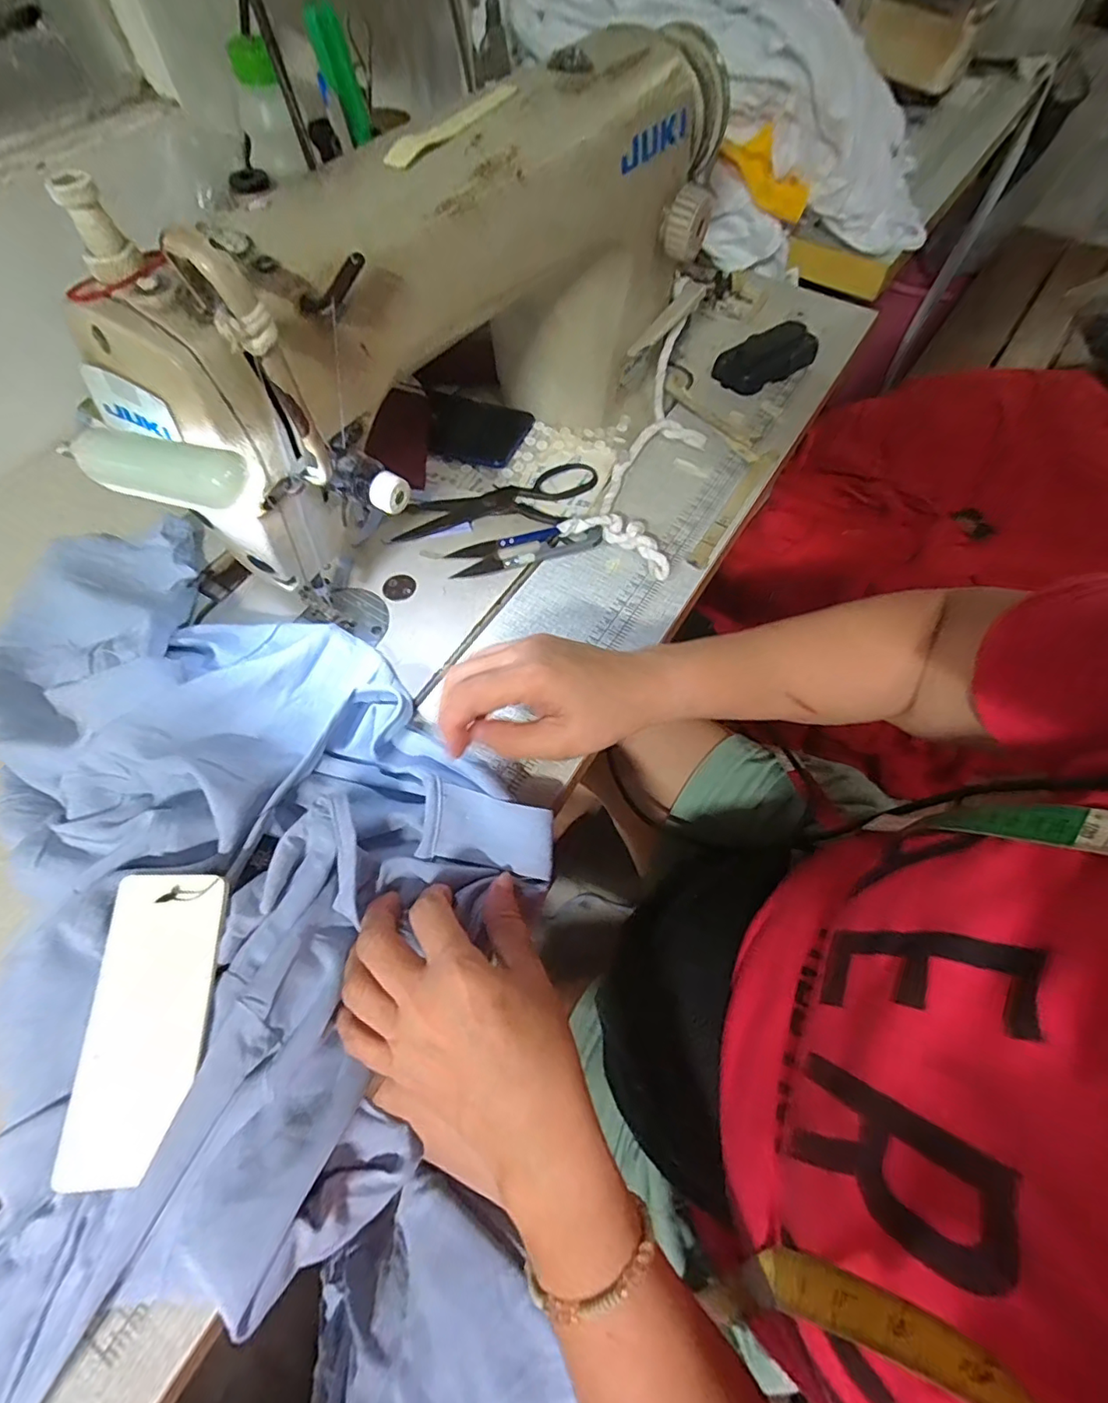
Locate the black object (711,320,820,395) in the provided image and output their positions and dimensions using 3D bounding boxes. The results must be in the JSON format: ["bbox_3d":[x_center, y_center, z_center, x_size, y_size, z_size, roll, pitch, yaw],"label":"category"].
[{"bbox_3d":[0.207,-0.337,0.544,0.108,0.022,0.048,-31,67,-16],"label":"black object"}]

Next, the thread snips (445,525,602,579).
[{"bbox_3d":[-0.021,-0.119,0.431,0.116,0.013,0.028,-11,63,-6],"label":"thread snips"}]

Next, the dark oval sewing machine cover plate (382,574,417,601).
[{"bbox_3d":[-0.117,-0.087,0.421,0.025,0.004,0.022,-28,66,-14],"label":"dark oval sewing machine cover plate"}]

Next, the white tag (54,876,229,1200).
[{"bbox_3d":[-0.180,0.140,0.249,0.047,0.006,0.119,2,69,-9],"label":"white tag"}]

